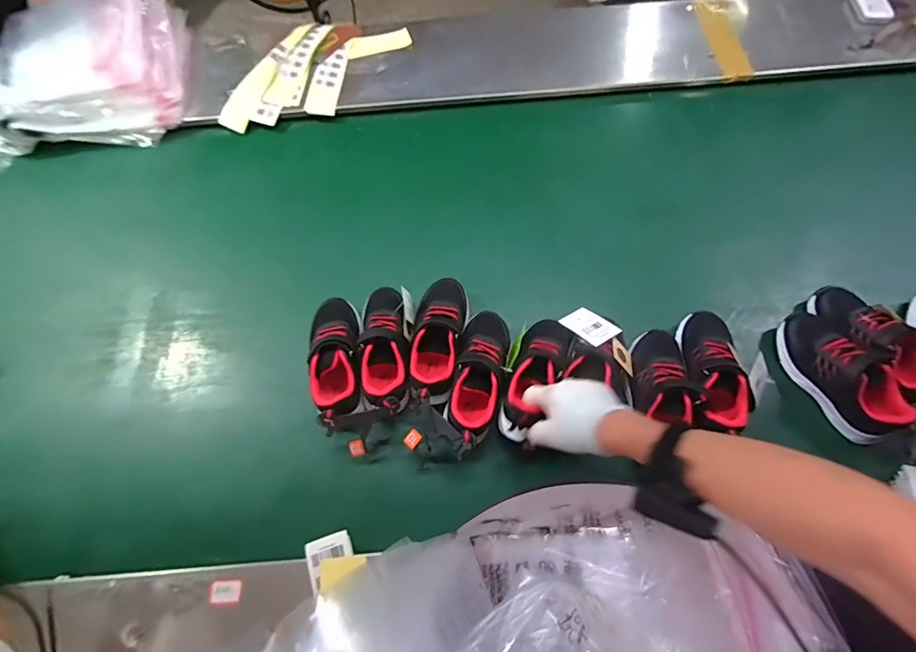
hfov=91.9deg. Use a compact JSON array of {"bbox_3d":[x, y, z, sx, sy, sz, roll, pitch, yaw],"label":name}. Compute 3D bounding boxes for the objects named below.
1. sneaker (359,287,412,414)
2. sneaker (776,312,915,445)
[{"bbox_3d":[-0.102,0.028,0.622,0.072,0.063,0.186,-8,66,-2],"label":"sneaker"},{"bbox_3d":[0.533,0.062,0.618,0.082,0.065,0.183,-29,68,-11],"label":"sneaker"}]

